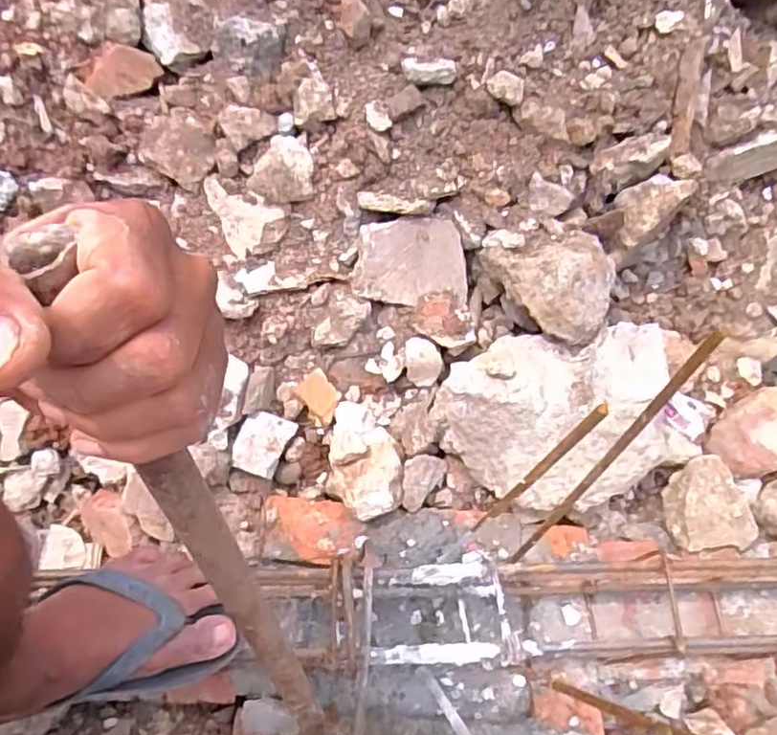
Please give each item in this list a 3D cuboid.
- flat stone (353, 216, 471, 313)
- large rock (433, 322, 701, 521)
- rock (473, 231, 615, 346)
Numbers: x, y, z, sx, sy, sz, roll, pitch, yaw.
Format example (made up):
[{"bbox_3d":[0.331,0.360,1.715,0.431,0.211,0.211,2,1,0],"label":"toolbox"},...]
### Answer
[{"bbox_3d":[0.026,-0.132,0.797,0.138,0.026,0.103,-1,101,-7],"label":"flat stone"},{"bbox_3d":[0.204,0.054,0.751,0.257,0.126,0.205,-20,67,-12],"label":"large rock"},{"bbox_3d":[0.187,-0.095,0.755,0.141,0.079,0.137,1,64,-2],"label":"rock"}]

